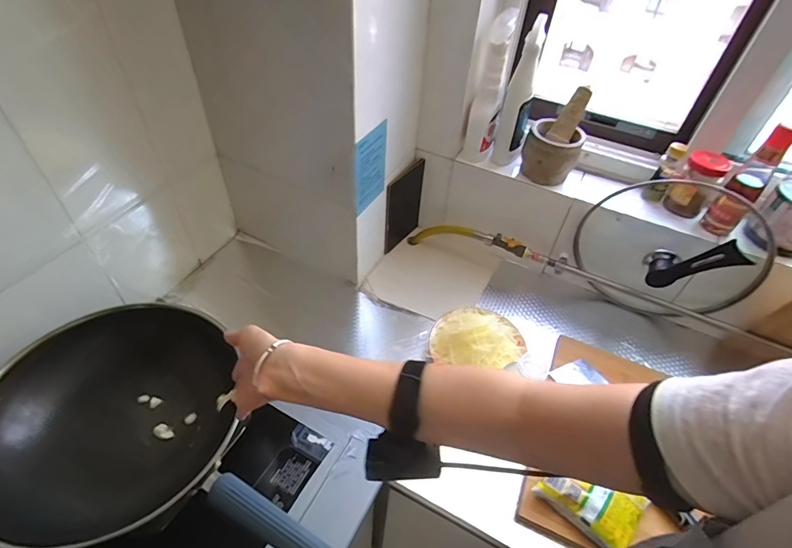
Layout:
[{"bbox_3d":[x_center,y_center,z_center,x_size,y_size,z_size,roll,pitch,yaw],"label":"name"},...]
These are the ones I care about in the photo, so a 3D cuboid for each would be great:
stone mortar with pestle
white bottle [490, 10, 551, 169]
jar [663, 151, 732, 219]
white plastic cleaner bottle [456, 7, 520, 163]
[{"bbox_3d":[0.299,-0.254,0.812,0.096,0.154,0.103,21,49,15],"label":"stone mortar with pestle"},{"bbox_3d":[0.230,-0.316,0.795,0.055,0.264,0.064,16,48,10],"label":"white bottle"},{"bbox_3d":[0.539,-0.160,0.782,0.060,0.112,0.068,37,55,26],"label":"jar"},{"bbox_3d":[0.169,-0.329,0.801,0.052,0.262,0.053,16,48,10],"label":"white plastic cleaner bottle"}]

